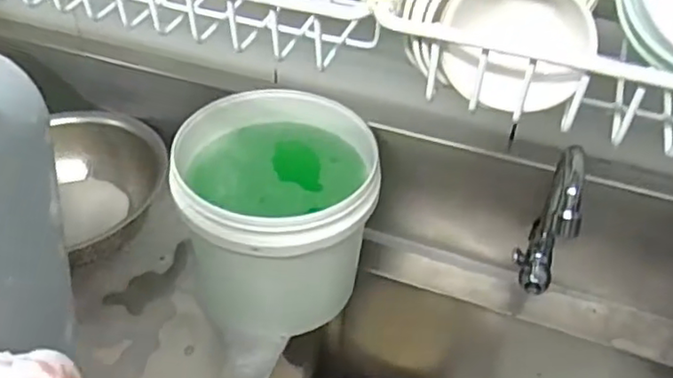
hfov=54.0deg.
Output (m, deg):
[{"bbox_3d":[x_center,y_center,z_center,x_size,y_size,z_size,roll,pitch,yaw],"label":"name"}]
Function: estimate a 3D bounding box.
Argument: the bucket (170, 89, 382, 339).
[{"bbox_3d":[-0.064,0.043,0.758,0.200,0.200,0.197,-1,41,1],"label":"bucket"}]

